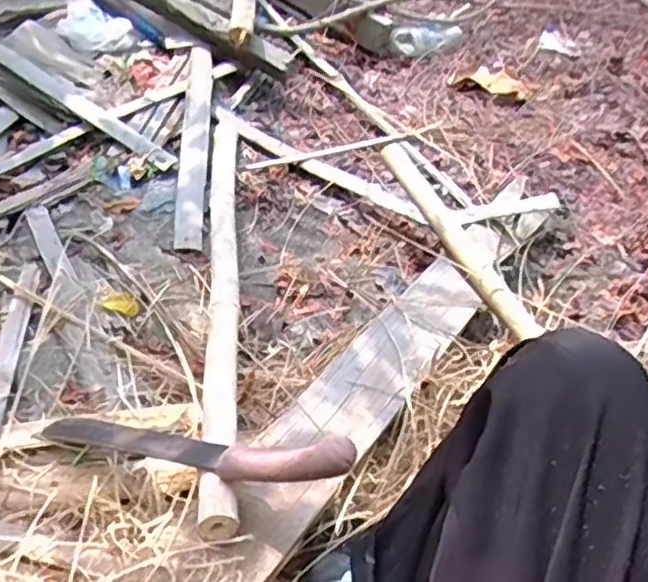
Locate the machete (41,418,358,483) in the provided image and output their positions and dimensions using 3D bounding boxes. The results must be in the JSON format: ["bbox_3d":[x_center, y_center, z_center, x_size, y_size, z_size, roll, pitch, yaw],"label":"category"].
[{"bbox_3d":[-0.149,0.156,0.697,0.394,0.028,0.048,-2,35,34],"label":"machete"}]

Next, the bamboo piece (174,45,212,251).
[{"bbox_3d":[-0.237,-0.294,1.263,0.046,0.017,0.576,1,49,-8],"label":"bamboo piece"}]

